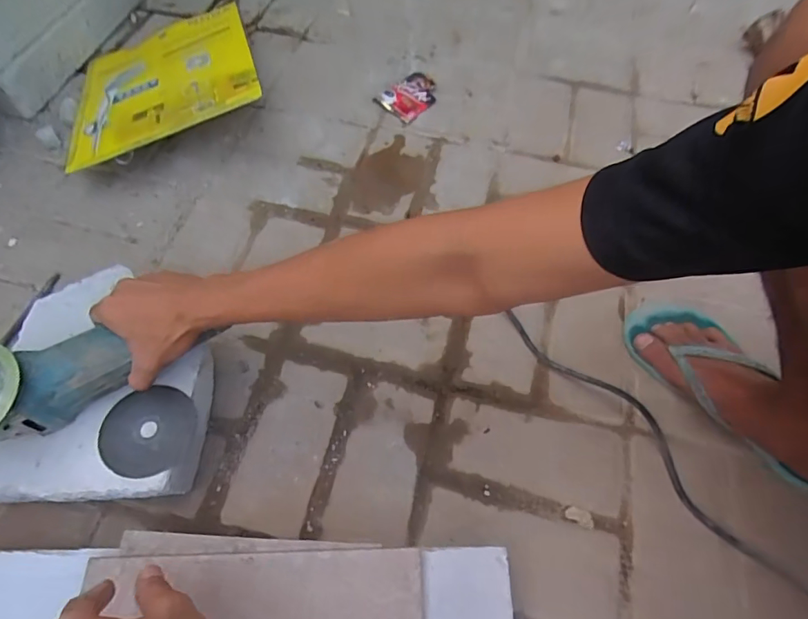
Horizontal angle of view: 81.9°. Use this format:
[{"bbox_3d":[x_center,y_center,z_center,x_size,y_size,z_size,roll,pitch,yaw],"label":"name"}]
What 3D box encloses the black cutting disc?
[{"bbox_3d":[-0.253,0.120,0.462,0.084,0.007,0.087,3,60,-5],"label":"black cutting disc"}]

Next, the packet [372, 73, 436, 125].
[{"bbox_3d":[0.009,-0.376,0.824,0.092,0.033,0.072,-40,68,-21],"label":"packet"}]

